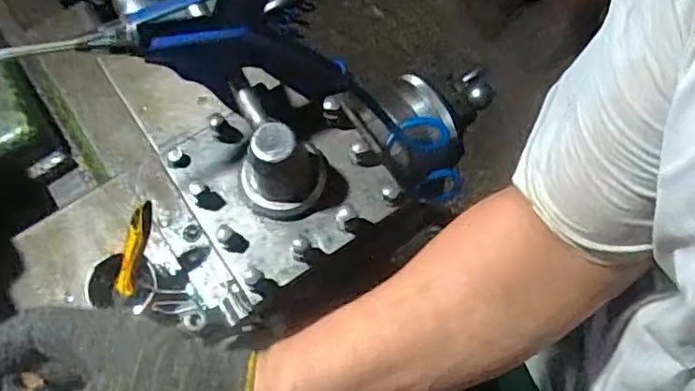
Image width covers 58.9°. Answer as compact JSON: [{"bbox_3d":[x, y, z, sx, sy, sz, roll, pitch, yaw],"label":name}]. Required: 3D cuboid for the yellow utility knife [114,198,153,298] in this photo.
[{"bbox_3d":[-0.178,0.045,0.514,0.015,0.010,0.083,19,101,6],"label":"yellow utility knife"}]

